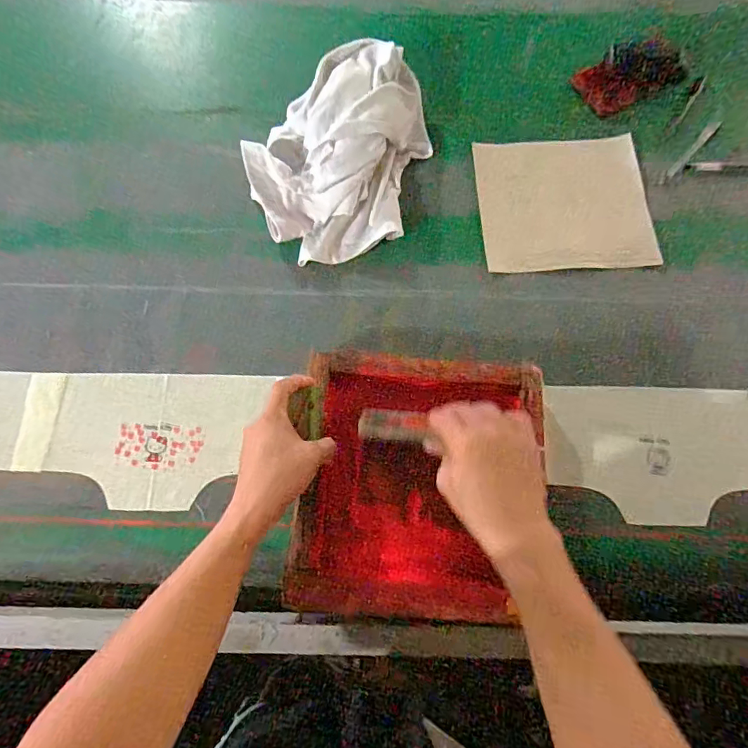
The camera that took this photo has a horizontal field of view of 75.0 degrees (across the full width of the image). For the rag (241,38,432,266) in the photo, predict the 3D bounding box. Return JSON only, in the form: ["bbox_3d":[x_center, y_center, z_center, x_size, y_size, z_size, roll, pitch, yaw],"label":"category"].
[{"bbox_3d":[-0.042,-0.294,0.626,0.206,0.068,0.302,18,74,4],"label":"rag"}]

